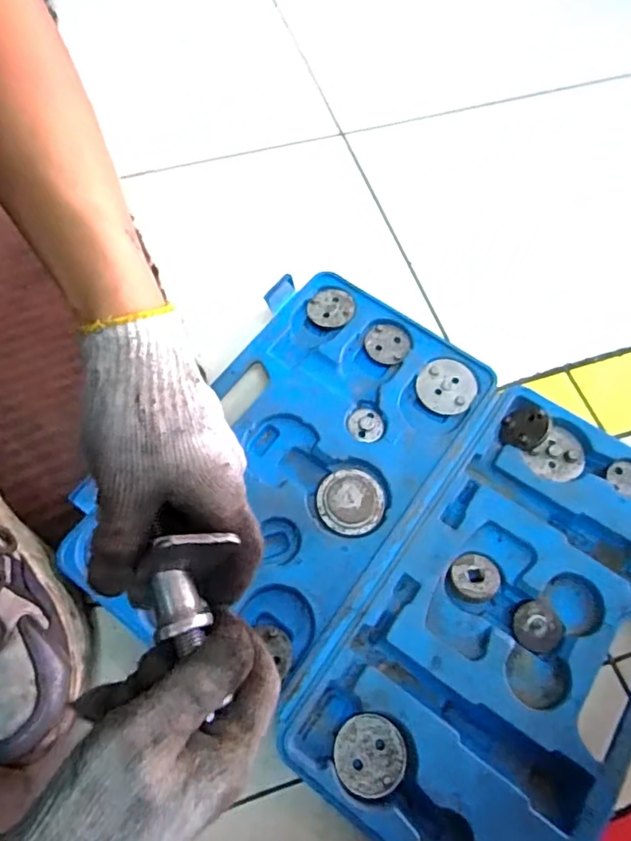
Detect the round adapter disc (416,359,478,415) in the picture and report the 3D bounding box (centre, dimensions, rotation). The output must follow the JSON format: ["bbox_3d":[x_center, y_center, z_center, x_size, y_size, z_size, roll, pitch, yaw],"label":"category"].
[{"bbox_3d":[0.115,-0.030,0.488,0.050,0.005,0.050,0,65,-1],"label":"round adapter disc"}]

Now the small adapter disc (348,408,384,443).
[{"bbox_3d":[0.043,0.005,0.472,0.030,0.004,0.030,0,65,-1],"label":"small adapter disc"}]

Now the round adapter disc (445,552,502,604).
[{"bbox_3d":[0.118,0.118,0.416,0.039,0.014,0.034,-36,70,-16],"label":"round adapter disc"}]

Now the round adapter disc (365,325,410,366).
[{"bbox_3d":[0.065,-0.069,0.510,0.040,0.009,0.038,0,65,-1],"label":"round adapter disc"}]

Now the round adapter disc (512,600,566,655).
[{"bbox_3d":[0.162,0.149,0.400,0.035,0.007,0.034,0,65,-1],"label":"round adapter disc"}]

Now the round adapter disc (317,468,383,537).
[{"bbox_3d":[0.027,0.062,0.433,0.051,0.004,0.051,0,65,-1],"label":"round adapter disc"}]

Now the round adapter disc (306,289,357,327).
[{"bbox_3d":[0.015,-0.105,0.519,0.042,0.007,0.039,0,65,-1],"label":"round adapter disc"}]

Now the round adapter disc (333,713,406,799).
[{"bbox_3d":[0.036,0.222,0.369,0.046,0.004,0.046,0,65,-1],"label":"round adapter disc"}]

